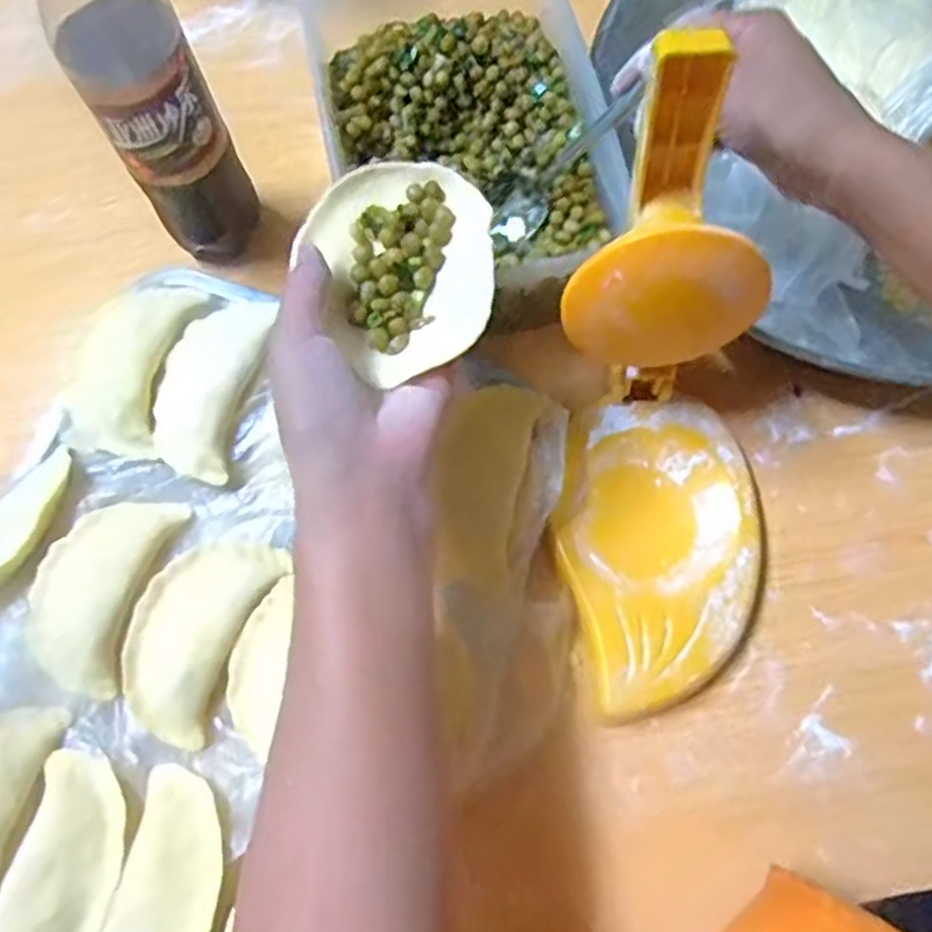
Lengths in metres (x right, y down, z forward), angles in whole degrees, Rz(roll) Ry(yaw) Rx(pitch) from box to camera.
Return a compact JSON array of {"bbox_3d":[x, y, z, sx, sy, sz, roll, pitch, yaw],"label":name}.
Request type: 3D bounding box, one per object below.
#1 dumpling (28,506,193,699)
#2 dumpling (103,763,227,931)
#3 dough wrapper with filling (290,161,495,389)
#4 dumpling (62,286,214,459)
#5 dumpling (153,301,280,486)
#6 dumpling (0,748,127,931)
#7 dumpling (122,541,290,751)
[{"bbox_3d":[-0.195,0.063,0.411,0.057,0.022,0.103,19,73,8],"label":"dumpling"},{"bbox_3d":[-0.142,0.204,0.365,0.058,0.020,0.108,12,73,6],"label":"dumpling"},{"bbox_3d":[-0.027,-0.095,0.365,0.084,0.019,0.099,-28,73,-7],"label":"dough wrapper with filling"},{"bbox_3d":[-0.196,-0.063,0.450,0.061,0.034,0.109,8,72,4],"label":"dumpling"},{"bbox_3d":[-0.146,-0.049,0.441,0.055,0.022,0.110,15,73,7],"label":"dumpling"},{"bbox_3d":[-0.191,0.194,0.364,0.052,0.023,0.108,12,73,6],"label":"dumpling"},{"bbox_3d":[-0.141,0.083,0.402,0.059,0.025,0.105,24,74,9],"label":"dumpling"}]

